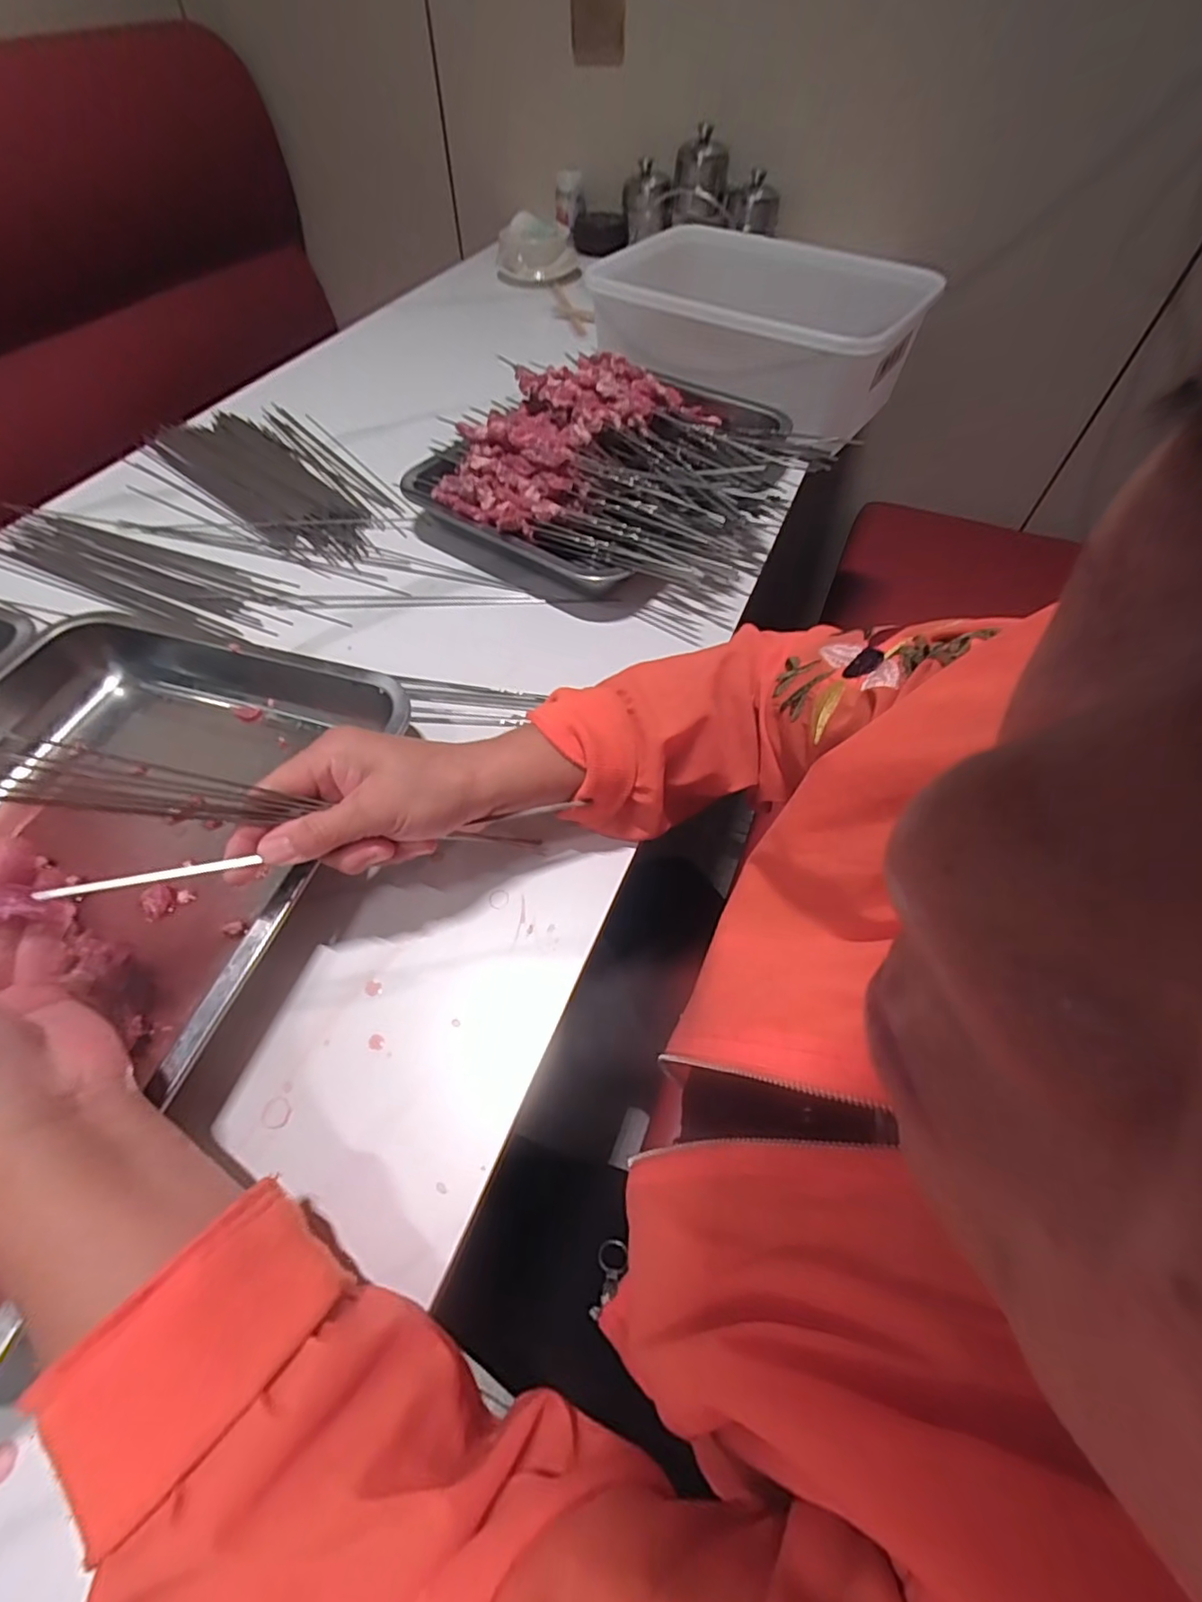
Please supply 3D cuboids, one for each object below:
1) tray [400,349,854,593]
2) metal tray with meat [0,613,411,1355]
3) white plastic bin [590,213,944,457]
[{"bbox_3d":[0.040,-0.329,0.572,0.286,0.088,0.362,37,63,22],"label":"tray"},{"bbox_3d":[-0.325,0.045,0.344,0.316,0.046,0.412,15,57,10],"label":"metal tray with meat"},{"bbox_3d":[0.204,-0.606,0.739,0.366,0.104,0.366,25,60,16],"label":"white plastic bin"}]

